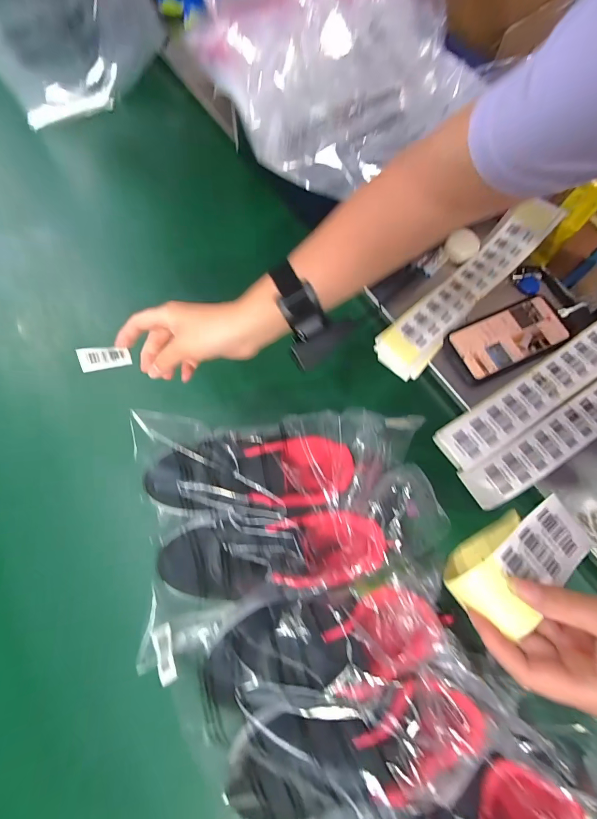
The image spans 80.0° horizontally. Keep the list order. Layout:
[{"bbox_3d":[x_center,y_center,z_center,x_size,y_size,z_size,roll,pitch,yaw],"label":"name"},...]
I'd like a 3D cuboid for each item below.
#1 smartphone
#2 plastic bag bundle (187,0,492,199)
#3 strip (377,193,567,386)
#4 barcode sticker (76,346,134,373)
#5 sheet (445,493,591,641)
[{"bbox_3d":[0.286,-0.100,0.488,0.162,0.008,0.079,-24,74,-6],"label":"smartphone"},{"bbox_3d":[0.080,-0.469,0.469,0.359,0.101,0.267,-36,75,-9],"label":"plastic bag bundle"},{"bbox_3d":[0.239,-0.178,0.509,0.073,0.045,0.323,43,79,13],"label":"strip"},{"bbox_3d":[-0.214,-0.057,0.396,0.051,0.026,0.006,-14,33,-28],"label":"barcode sticker"},{"bbox_3d":[0.176,0.131,0.315,0.116,0.128,0.045,-34,75,-9],"label":"sheet"}]

